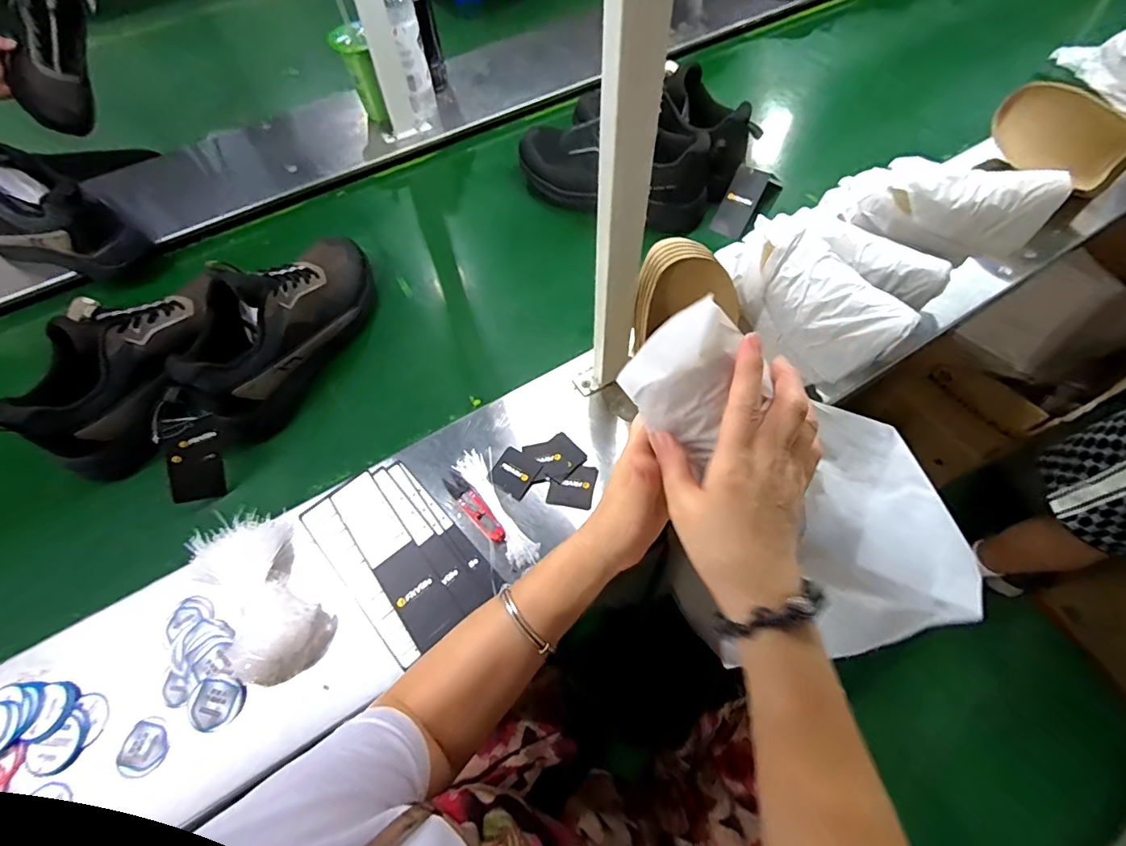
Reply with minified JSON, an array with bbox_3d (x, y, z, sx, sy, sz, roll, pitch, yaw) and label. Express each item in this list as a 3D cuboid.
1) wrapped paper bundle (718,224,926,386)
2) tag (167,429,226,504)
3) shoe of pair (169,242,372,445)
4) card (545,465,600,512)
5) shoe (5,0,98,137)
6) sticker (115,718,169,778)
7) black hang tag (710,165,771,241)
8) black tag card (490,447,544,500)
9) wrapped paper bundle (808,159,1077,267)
[{"bbox_3d":[0.264,-0.139,0.551,0.096,0.094,0.197,-21,63,-12],"label":"wrapped paper bundle"},{"bbox_3d":[-0.428,0.053,0.586,0.009,0.088,0.051,31,29,35],"label":"tag"},{"bbox_3d":[-0.366,-0.134,0.649,0.103,0.152,0.299,20,63,10],"label":"shoe of pair"},{"bbox_3d":[0.011,0.072,0.575,0.052,0.005,0.050,10,61,5],"label":"card"},{"bbox_3d":[-0.999,-0.756,0.997,0.108,0.319,0.126,23,19,12],"label":"shoe"},{"bbox_3d":[-0.385,0.301,0.463,0.044,0.010,0.047,0,61,0],"label":"sticker"},{"bbox_3d":[0.283,-0.351,0.799,0.057,0.005,0.104,34,111,24],"label":"black hang tag"},{"bbox_3d":[-0.056,0.057,0.584,0.049,0.004,0.050,29,65,14],"label":"black tag card"},{"bbox_3d":[0.455,-0.266,0.616,0.232,0.105,0.084,24,63,12],"label":"wrapped paper bundle"}]

